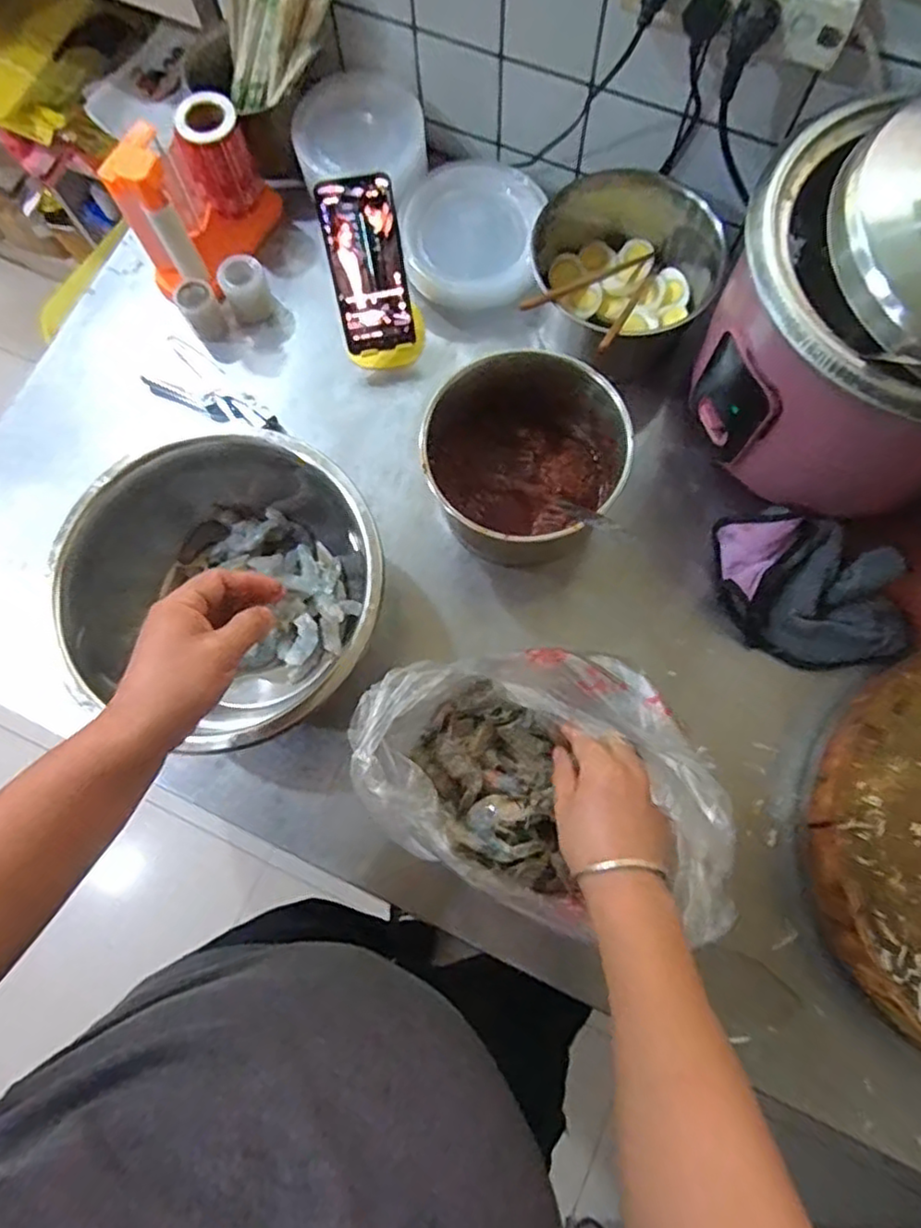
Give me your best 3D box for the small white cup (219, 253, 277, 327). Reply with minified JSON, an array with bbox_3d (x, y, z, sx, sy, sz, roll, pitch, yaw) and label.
[{"bbox_3d":[-0.242,-0.367,0.761,0.051,0.060,0.050,-24,77,-4],"label":"small white cup"}]

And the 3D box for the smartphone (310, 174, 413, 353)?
[{"bbox_3d":[-0.098,-0.359,0.703,0.078,0.013,0.159,-10,121,-1],"label":"smartphone"}]

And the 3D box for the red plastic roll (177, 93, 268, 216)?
[{"bbox_3d":[-0.268,-0.507,0.752,0.070,0.102,0.056,-29,77,-5],"label":"red plastic roll"}]

